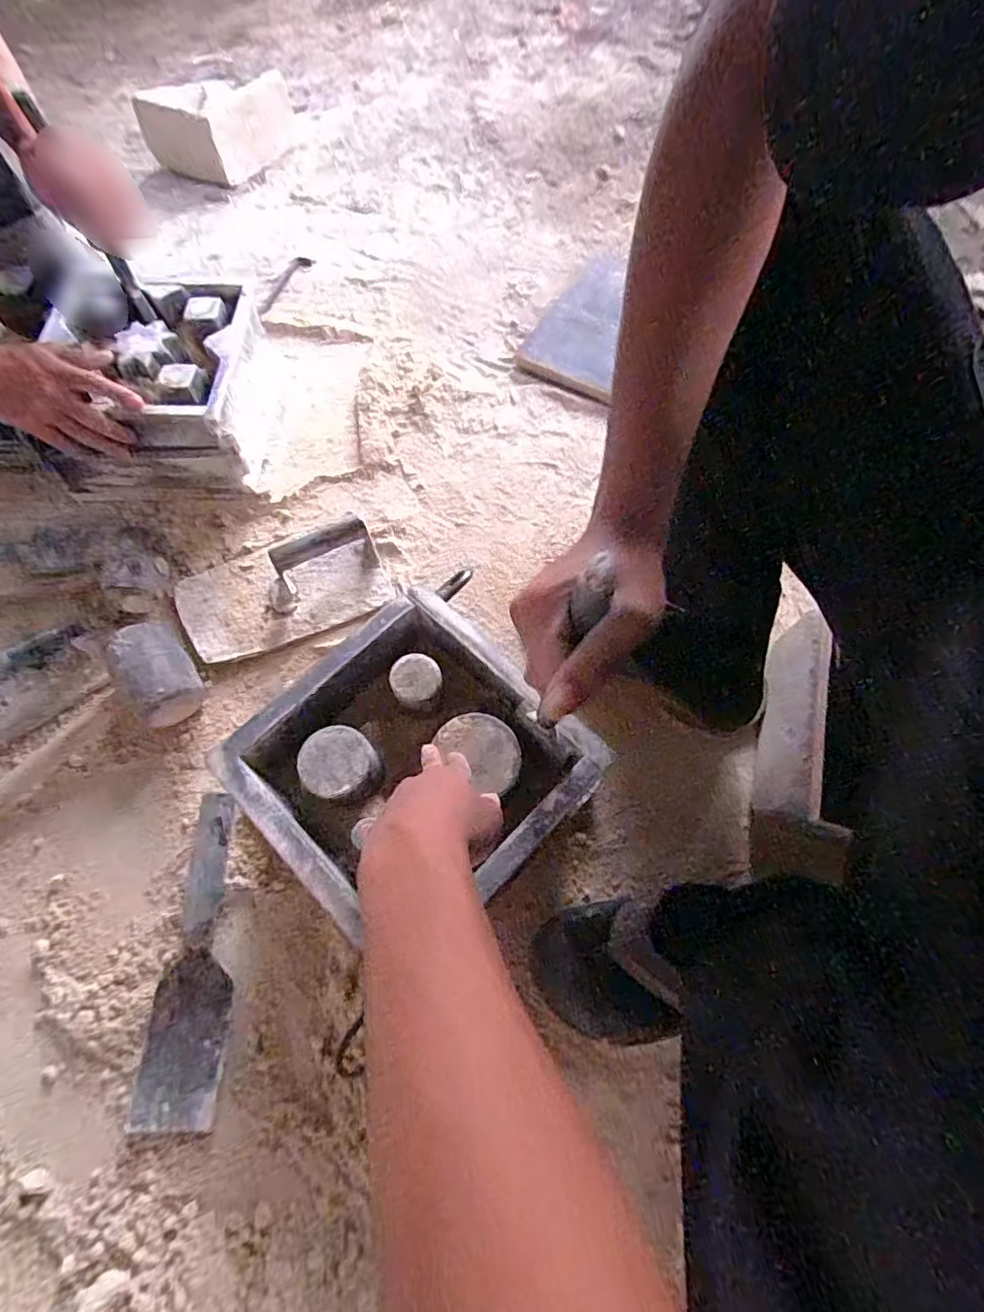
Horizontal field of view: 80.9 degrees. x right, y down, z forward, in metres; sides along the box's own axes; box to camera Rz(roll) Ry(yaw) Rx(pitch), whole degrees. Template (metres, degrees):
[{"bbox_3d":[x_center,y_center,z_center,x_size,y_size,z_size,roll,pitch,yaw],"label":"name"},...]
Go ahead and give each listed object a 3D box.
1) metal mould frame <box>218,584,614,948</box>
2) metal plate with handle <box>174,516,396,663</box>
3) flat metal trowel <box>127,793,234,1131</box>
[{"bbox_3d":[-0.067,0.097,0.497,0.232,0.077,0.233,42,73,16],"label":"metal mould frame"},{"bbox_3d":[-0.239,-0.088,0.638,0.223,0.068,0.132,-23,69,-10],"label":"metal plate with handle"},{"bbox_3d":[-0.262,0.260,0.508,0.068,0.038,0.260,1,67,0],"label":"flat metal trowel"}]

